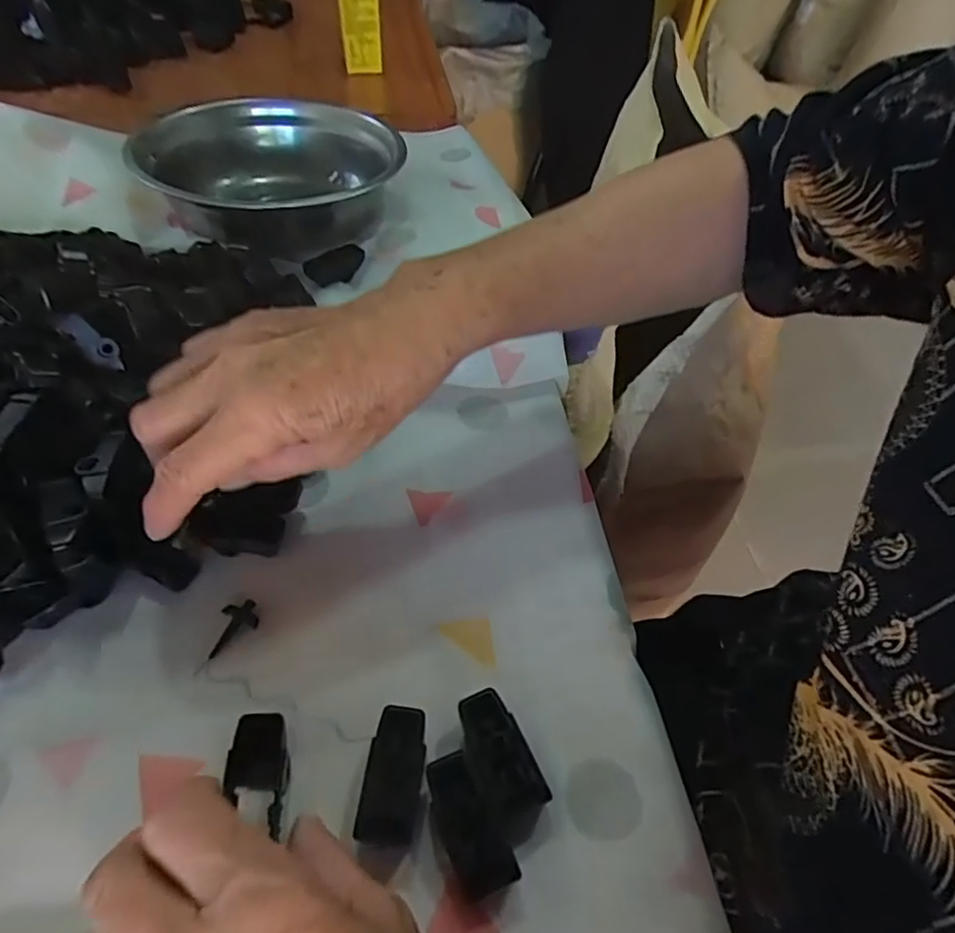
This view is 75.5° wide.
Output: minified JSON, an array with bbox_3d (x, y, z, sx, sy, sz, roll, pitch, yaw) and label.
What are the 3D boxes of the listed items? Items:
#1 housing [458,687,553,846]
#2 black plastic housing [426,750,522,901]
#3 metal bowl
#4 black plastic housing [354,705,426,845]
[{"bbox_3d":[0.009,0.125,0.261,0.024,0.016,0.056,-21,56,-21],"label":"housing"},{"bbox_3d":[-0.005,0.143,0.246,0.023,0.016,0.049,-18,55,-19],"label":"black plastic housing"},{"bbox_3d":[-0.168,-0.233,0.514,0.186,0.073,0.209,9,51,2],"label":"metal bowl"},{"bbox_3d":[-0.034,0.128,0.255,0.022,0.019,0.049,9,51,2],"label":"black plastic housing"}]

